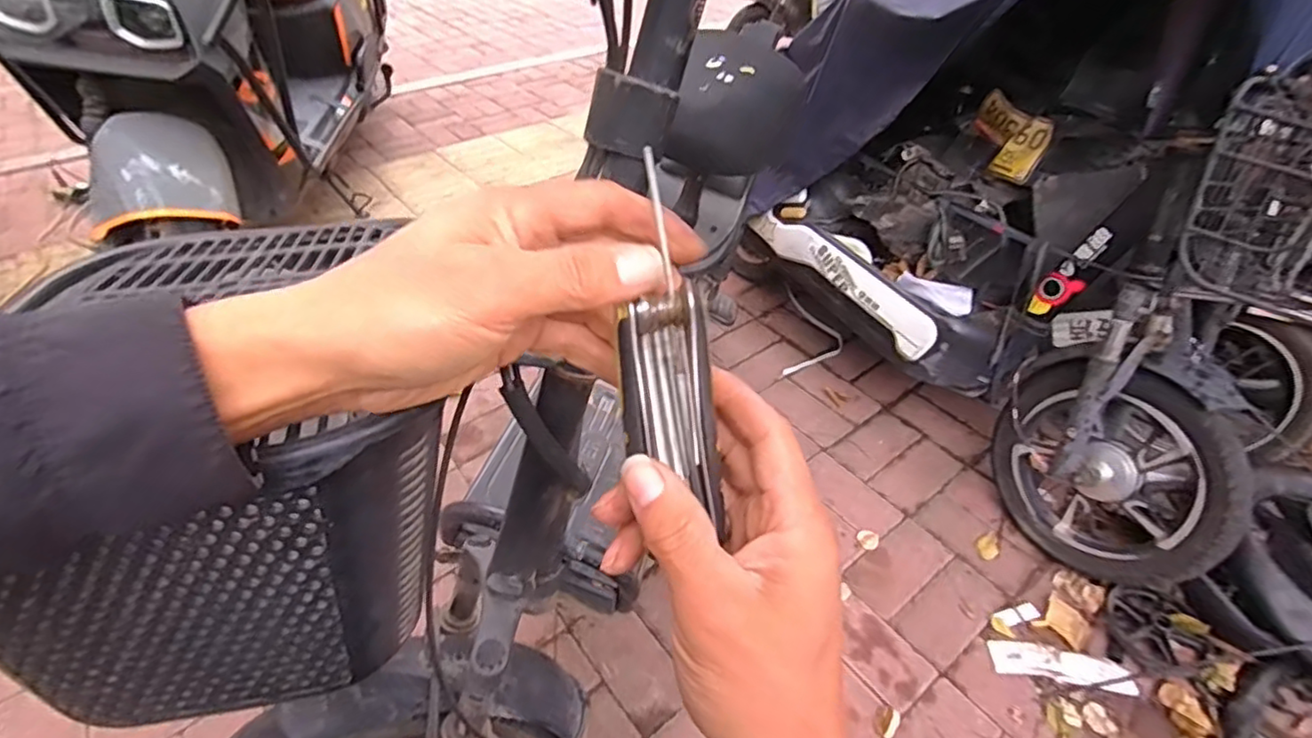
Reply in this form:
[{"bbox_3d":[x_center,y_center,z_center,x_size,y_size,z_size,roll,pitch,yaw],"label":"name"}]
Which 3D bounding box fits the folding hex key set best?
[{"bbox_3d":[0.002,-0.005,0.254,0.037,0.151,0.015,-11,5,-12],"label":"folding hex key set"}]

